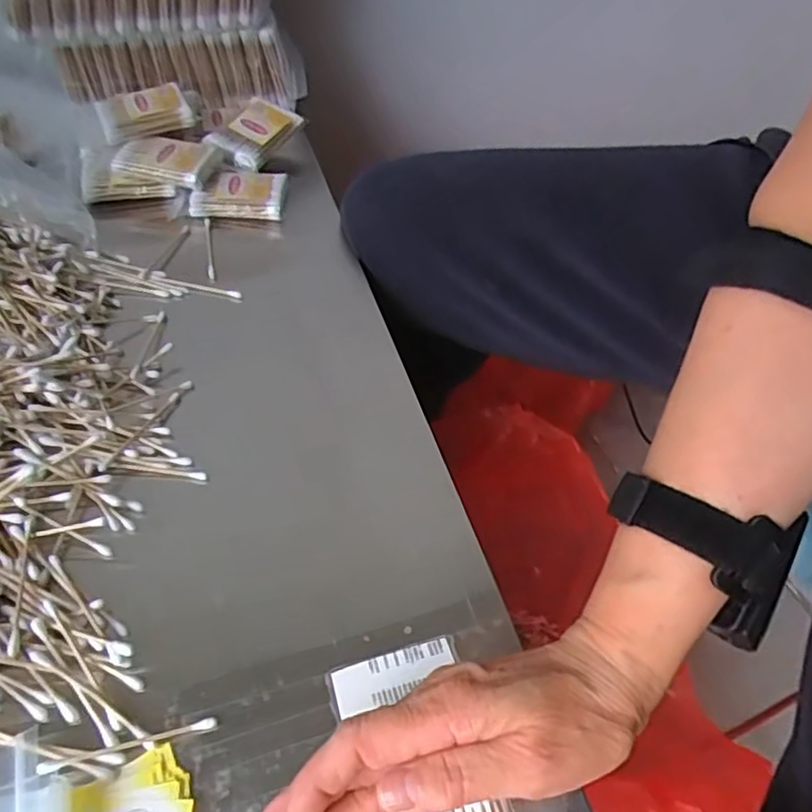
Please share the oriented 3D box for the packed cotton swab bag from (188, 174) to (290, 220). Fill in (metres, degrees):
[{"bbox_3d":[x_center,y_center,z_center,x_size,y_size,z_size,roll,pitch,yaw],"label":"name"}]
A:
[{"bbox_3d":[-0.136,-0.174,0.540,0.075,0.017,0.045,0,51,-4],"label":"packed cotton swab bag"}]

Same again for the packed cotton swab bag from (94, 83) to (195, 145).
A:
[{"bbox_3d":[-0.219,-0.245,0.545,0.069,0.024,0.043,-22,56,-20],"label":"packed cotton swab bag"}]

